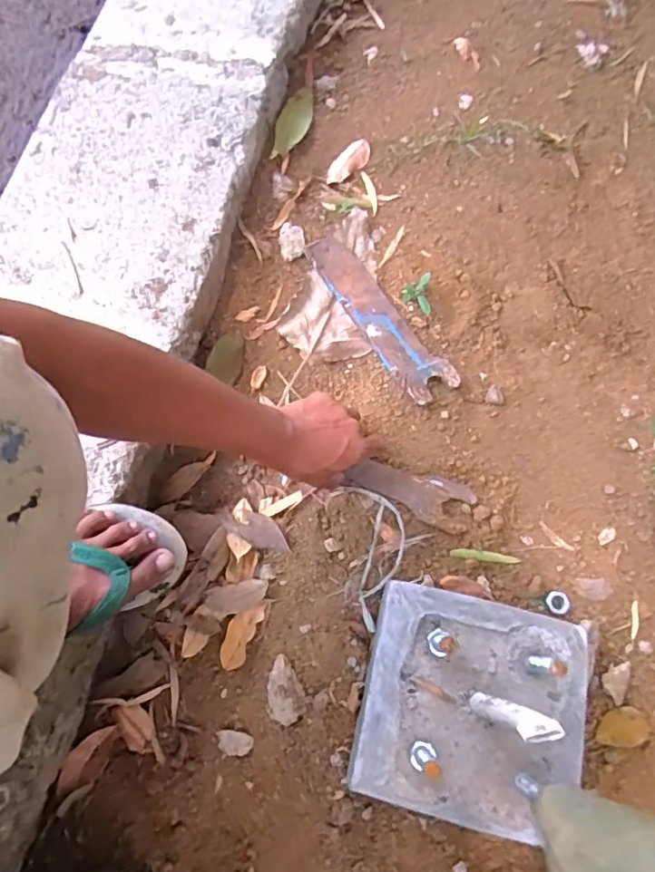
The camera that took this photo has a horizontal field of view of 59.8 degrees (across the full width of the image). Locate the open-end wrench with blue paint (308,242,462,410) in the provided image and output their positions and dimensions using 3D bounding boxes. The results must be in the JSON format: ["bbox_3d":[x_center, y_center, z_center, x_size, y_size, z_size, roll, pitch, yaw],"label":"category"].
[{"bbox_3d":[0.060,-0.146,0.692,0.056,0.017,0.242,-35,81,-9],"label":"open-end wrench with blue paint"}]

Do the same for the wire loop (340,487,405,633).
[{"bbox_3d":[0.058,0.130,0.631,0.061,0.030,0.157,-8,72,-4],"label":"wire loop"}]

